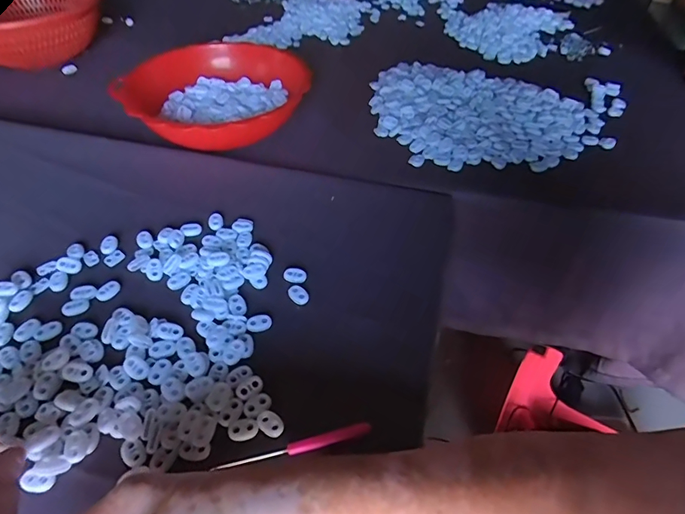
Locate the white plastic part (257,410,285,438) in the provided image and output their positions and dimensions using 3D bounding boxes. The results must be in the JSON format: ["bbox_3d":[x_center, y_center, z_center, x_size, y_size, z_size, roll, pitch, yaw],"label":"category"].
[{"bbox_3d":[-0.055,0.127,0.332,0.022,0.004,0.015,31,54,25],"label":"white plastic part"}]

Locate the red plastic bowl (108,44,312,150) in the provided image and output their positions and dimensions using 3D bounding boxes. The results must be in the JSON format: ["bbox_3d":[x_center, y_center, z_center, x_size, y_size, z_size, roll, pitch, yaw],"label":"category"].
[{"bbox_3d":[-0.170,-0.216,0.598,0.226,0.066,0.226,1,47,-1],"label":"red plastic bowl"}]

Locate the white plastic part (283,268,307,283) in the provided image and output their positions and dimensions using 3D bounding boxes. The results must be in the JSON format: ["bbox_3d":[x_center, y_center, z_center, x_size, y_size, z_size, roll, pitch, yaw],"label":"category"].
[{"bbox_3d":[-0.047,0.018,0.430,0.022,0.005,0.014,15,49,12],"label":"white plastic part"}]

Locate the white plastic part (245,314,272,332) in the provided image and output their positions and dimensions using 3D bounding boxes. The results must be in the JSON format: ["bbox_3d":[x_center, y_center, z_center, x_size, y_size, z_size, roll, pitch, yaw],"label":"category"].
[{"bbox_3d":[-0.075,0.059,0.392,0.022,0.005,0.015,-5,48,-6],"label":"white plastic part"}]

